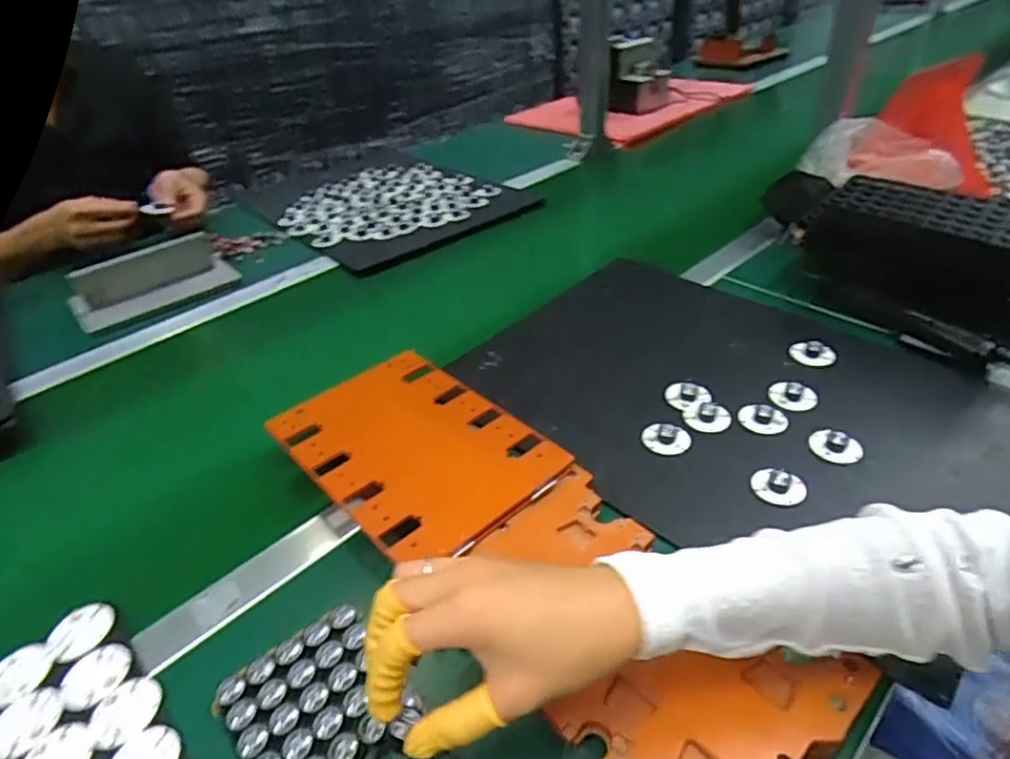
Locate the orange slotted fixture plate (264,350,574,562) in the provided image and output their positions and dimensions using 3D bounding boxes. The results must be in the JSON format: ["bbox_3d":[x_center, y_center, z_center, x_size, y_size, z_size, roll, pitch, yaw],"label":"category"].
[{"bbox_3d":[-0.082,0.052,0.524,0.158,0.012,0.232,-31,44,-31],"label":"orange slotted fixture plate"}]

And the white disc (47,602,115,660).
[{"bbox_3d":[-0.299,0.175,0.430,0.042,0.005,0.037,-33,45,-32],"label":"white disc"}]

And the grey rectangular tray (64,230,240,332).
[{"bbox_3d":[-0.497,-0.148,0.862,0.205,0.051,0.118,-31,44,-31],"label":"grey rectangular tray"}]

